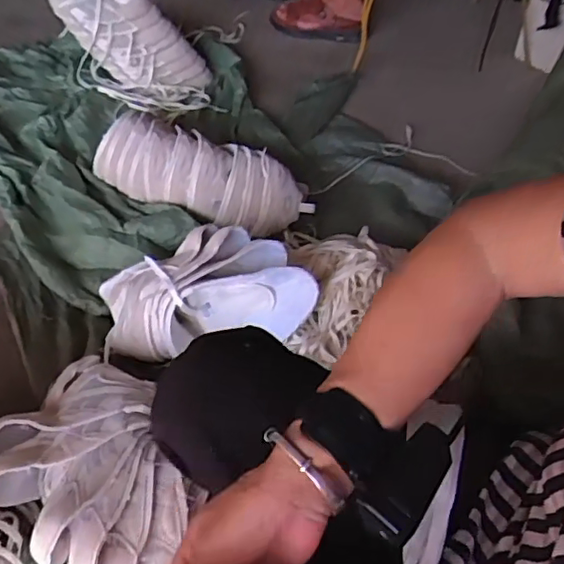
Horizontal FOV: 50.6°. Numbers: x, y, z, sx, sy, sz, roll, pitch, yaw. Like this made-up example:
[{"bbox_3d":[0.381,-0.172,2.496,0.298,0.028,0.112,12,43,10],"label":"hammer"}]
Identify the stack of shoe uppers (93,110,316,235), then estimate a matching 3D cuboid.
[{"bbox_3d":[-0.160,-0.199,1.120,0.426,0.124,0.139,22,54,18],"label":"stack of shoe uppers"}]

